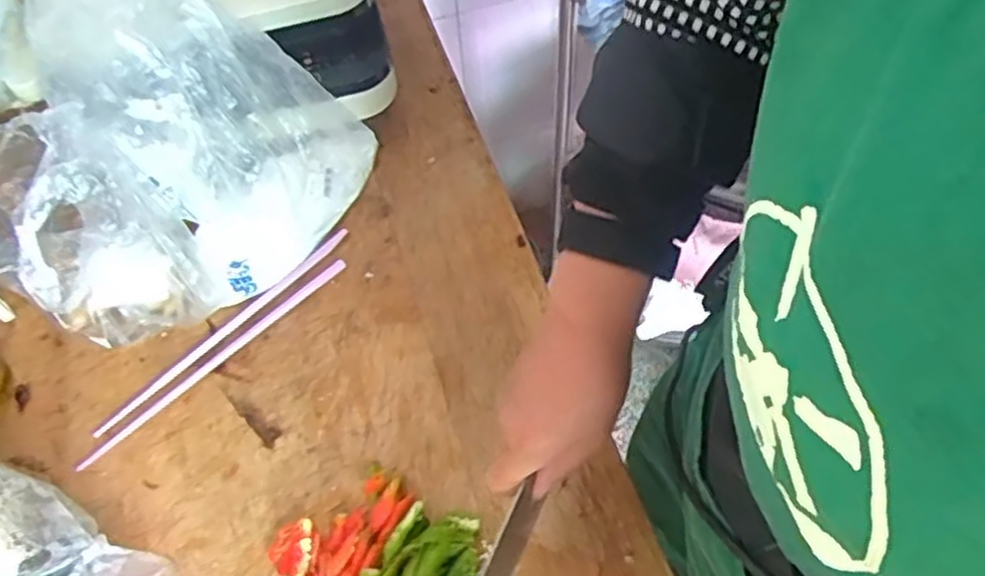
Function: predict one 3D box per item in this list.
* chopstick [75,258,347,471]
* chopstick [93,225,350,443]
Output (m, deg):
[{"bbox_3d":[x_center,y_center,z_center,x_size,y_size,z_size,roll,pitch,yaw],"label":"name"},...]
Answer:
[{"bbox_3d":[-0.209,0.052,0.570,0.237,0.004,0.010,-40,63,-19],"label":"chopstick"},{"bbox_3d":[-0.205,0.029,0.583,0.011,0.007,0.237,38,68,25],"label":"chopstick"}]

